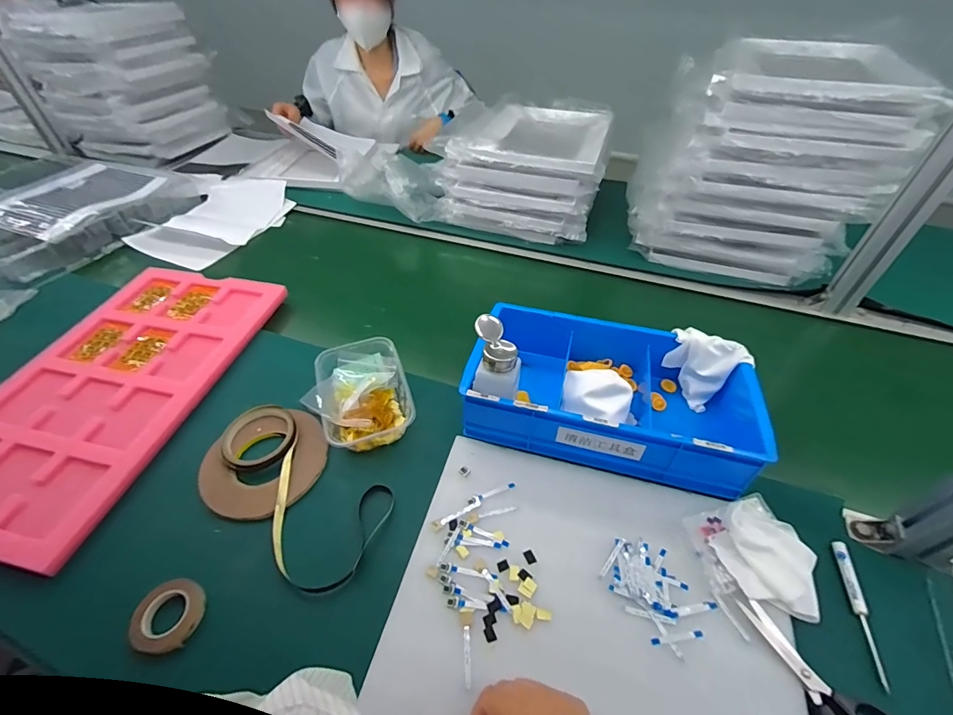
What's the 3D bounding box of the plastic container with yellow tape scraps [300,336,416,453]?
[{"bbox_3d":[-0.165,0.051,0.596,0.130,0.052,0.163,-15,48,-14],"label":"plastic container with yellow tape scraps"}]

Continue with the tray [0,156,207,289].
[{"bbox_3d":[-1.108,-0.371,1.043,0.663,0.073,0.455,15,48,14],"label":"tray"}]

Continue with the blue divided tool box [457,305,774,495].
[{"bbox_3d":[0.176,0.035,0.564,0.347,0.094,0.215,13,48,13],"label":"blue divided tool box"}]

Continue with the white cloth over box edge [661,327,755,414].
[{"bbox_3d":[0.322,0.012,0.598,0.073,0.081,0.098,-24,51,-21],"label":"white cloth over box edge"}]

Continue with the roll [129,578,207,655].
[{"bbox_3d":[-0.311,0.264,0.430,0.063,0.024,0.063,0,46,0],"label":"roll"}]

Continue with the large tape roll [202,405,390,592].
[{"bbox_3d":[-0.227,0.159,0.520,0.265,0.031,0.146,32,54,27],"label":"large tape roll"}]

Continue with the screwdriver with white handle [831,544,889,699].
[{"bbox_3d":[0.381,0.248,0.417,0.014,0.011,0.132,8,47,8],"label":"screwdriver with white handle"}]

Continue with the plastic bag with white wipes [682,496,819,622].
[{"bbox_3d":[0.290,0.210,0.438,0.114,0.019,0.115,-13,47,-11],"label":"plastic bag with white wipes"}]

